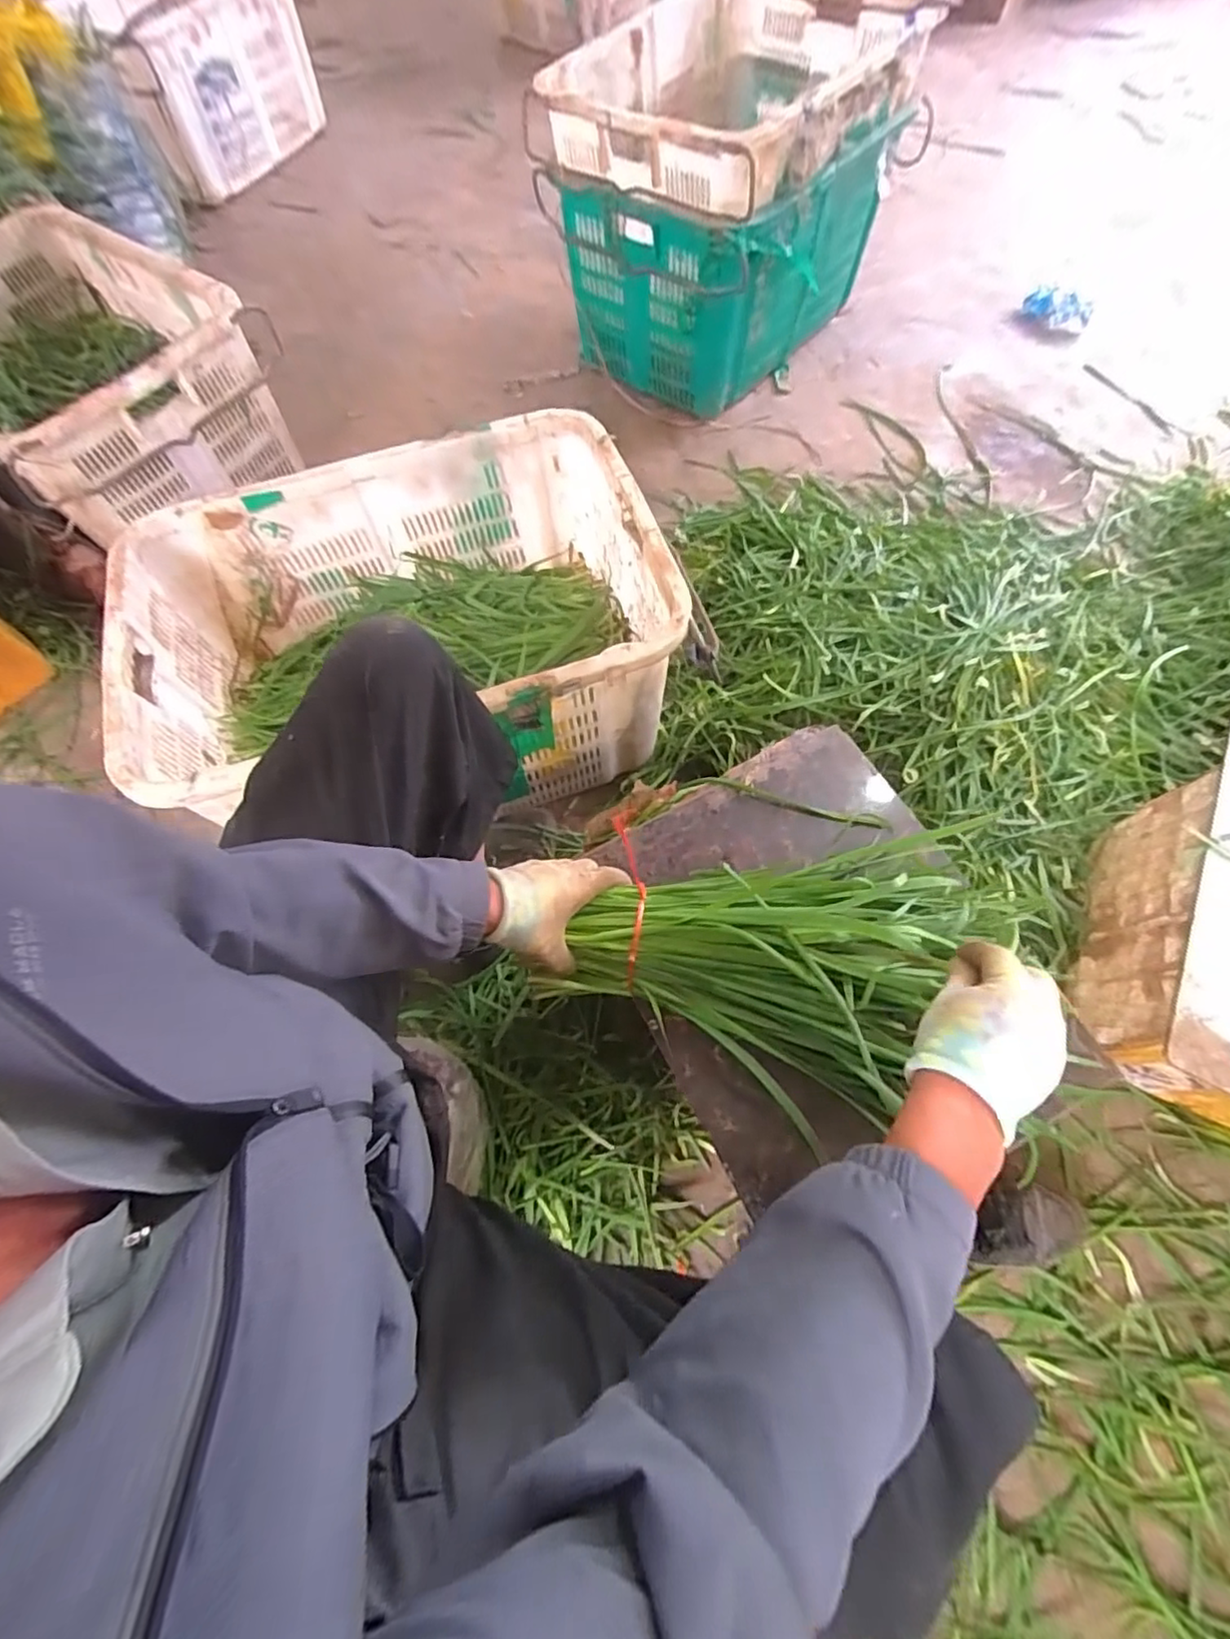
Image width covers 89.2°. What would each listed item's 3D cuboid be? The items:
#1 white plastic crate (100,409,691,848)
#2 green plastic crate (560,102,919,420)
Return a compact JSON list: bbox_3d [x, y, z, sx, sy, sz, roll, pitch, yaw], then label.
[{"bbox_3d":[-0.274,-0.246,0.888,0.668,0.306,0.457,-17,66,-5],"label":"white plastic crate"},{"bbox_3d":[0.240,-1.212,1.344,0.400,0.372,0.602,36,72,17],"label":"green plastic crate"}]

